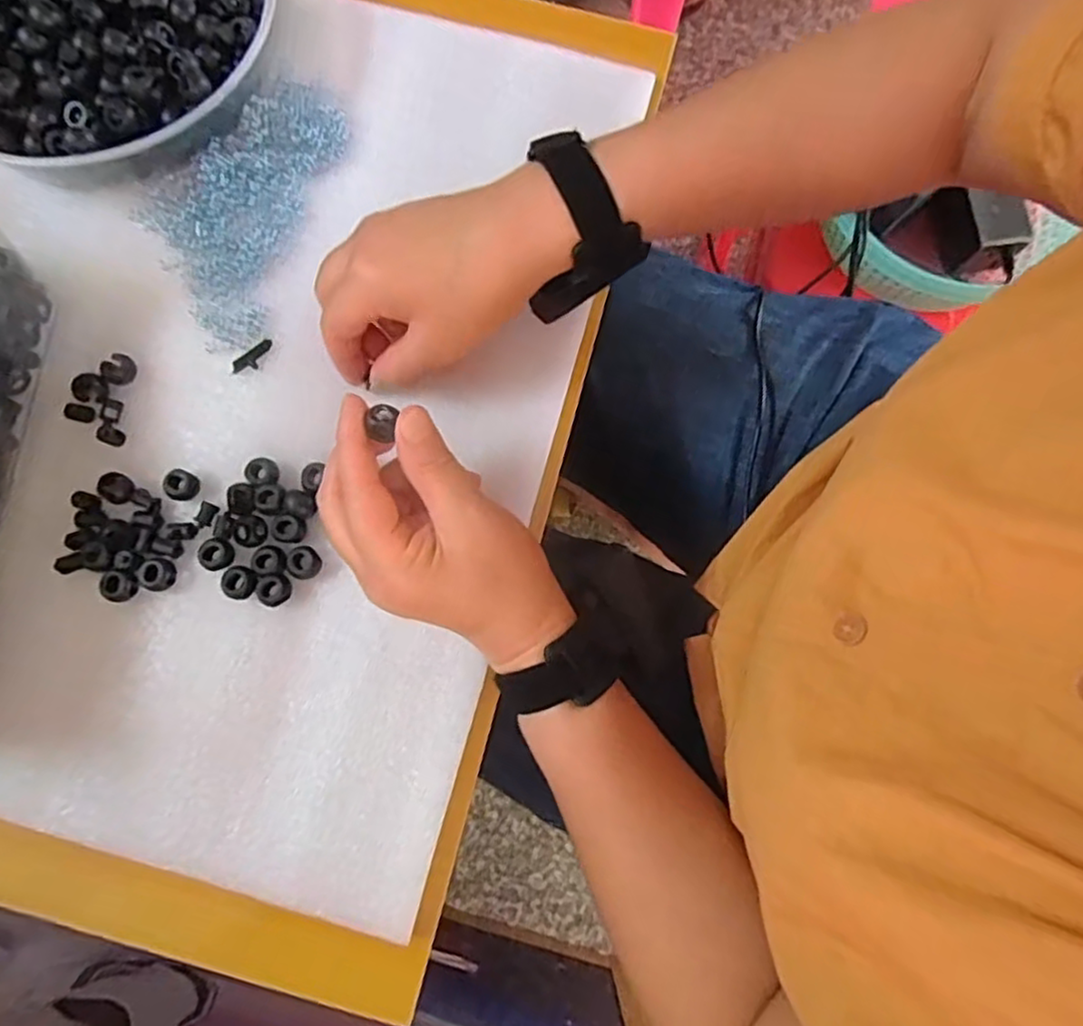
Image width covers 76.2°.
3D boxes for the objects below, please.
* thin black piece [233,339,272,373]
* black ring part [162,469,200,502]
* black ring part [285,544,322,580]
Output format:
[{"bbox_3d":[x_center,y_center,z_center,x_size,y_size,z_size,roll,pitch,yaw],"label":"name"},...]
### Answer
[{"bbox_3d":[-0.168,-0.090,0.403,0.027,0.004,0.011,-39,82,-7],"label":"thin black piece"},{"bbox_3d":[-0.201,-0.016,0.383,0.018,0.008,0.017,0,80,0],"label":"black ring part"},{"bbox_3d":[-0.128,0.027,0.372,0.017,0.005,0.017,0,80,0],"label":"black ring part"}]

